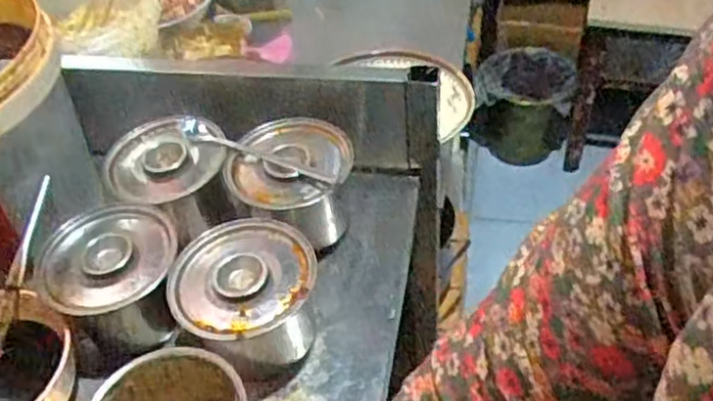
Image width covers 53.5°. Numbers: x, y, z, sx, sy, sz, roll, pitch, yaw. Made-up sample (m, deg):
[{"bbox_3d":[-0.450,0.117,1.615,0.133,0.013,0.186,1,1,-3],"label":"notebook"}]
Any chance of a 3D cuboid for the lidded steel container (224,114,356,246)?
[{"bbox_3d":[-0.059,-0.007,0.686,0.119,0.083,0.126,-14,46,-8],"label":"lidded steel container"}]

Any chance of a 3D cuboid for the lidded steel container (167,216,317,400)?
[{"bbox_3d":[-0.091,0.092,0.601,0.119,0.086,0.132,21,51,25],"label":"lidded steel container"}]

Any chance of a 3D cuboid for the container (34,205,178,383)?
[{"bbox_3d":[-0.210,0.078,0.639,0.111,0.102,0.117,-15,46,-8],"label":"container"}]

